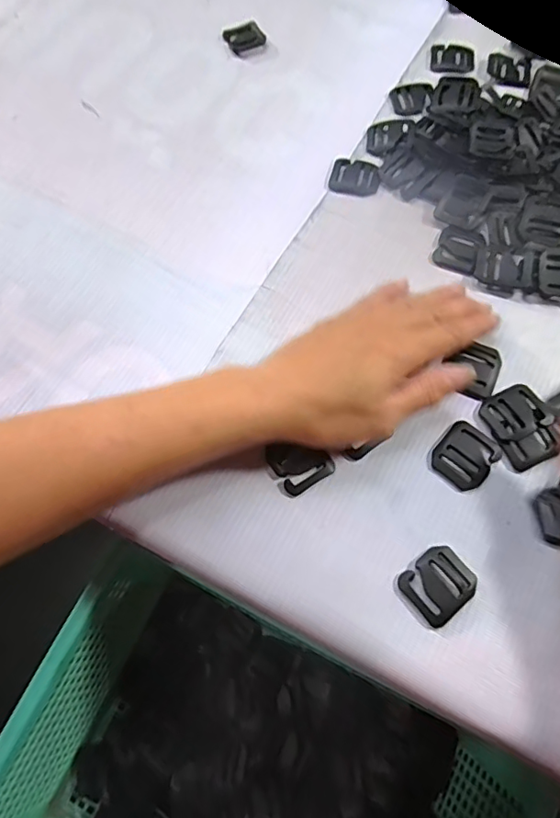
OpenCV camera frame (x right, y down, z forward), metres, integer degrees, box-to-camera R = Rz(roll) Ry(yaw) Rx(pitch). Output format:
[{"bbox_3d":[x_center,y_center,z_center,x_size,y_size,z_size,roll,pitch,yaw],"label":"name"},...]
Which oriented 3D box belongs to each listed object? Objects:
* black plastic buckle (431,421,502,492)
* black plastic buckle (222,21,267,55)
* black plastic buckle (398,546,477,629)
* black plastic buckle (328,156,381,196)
[{"bbox_3d":[0.105,0.026,0.296,0.031,0.004,0.035,36,73,15],"label":"black plastic buckle"},{"bbox_3d":[-0.029,-0.315,0.446,0.031,0.005,0.026,-30,70,-10],"label":"black plastic buckle"},{"bbox_3d":[0.082,0.090,0.270,0.035,0.004,0.031,-37,71,-13],"label":"black plastic buckle"},{"bbox_3d":[0.055,-0.169,0.379,0.035,0.004,0.030,10,68,6],"label":"black plastic buckle"}]

